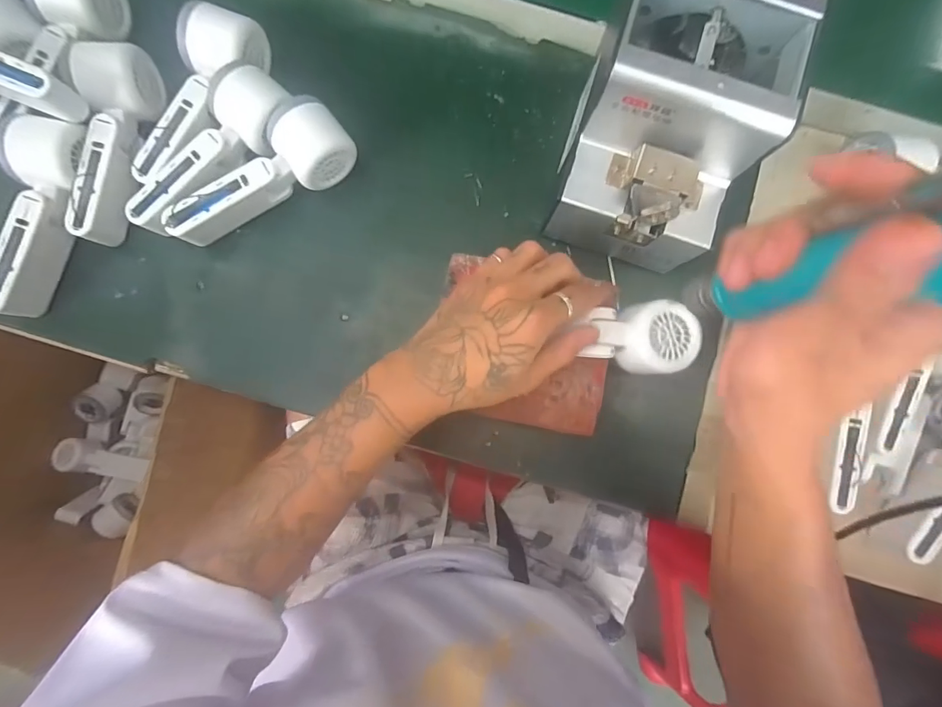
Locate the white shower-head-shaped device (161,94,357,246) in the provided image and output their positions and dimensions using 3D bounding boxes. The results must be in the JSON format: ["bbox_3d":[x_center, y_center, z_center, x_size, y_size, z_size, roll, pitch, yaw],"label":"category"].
[{"bbox_3d":[-0.178,-0.146,0.382,0.166,0.054,0.058,-41,87,-5],"label":"white shower-head-shaped device"}]

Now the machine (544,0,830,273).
[{"bbox_3d":[0.150,-0.177,0.347,0.125,0.145,0.173,19,84,0],"label":"machine"}]

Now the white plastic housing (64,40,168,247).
[{"bbox_3d":[-0.299,-0.176,0.370,0.049,0.053,0.164,3,84,-1],"label":"white plastic housing"}]

